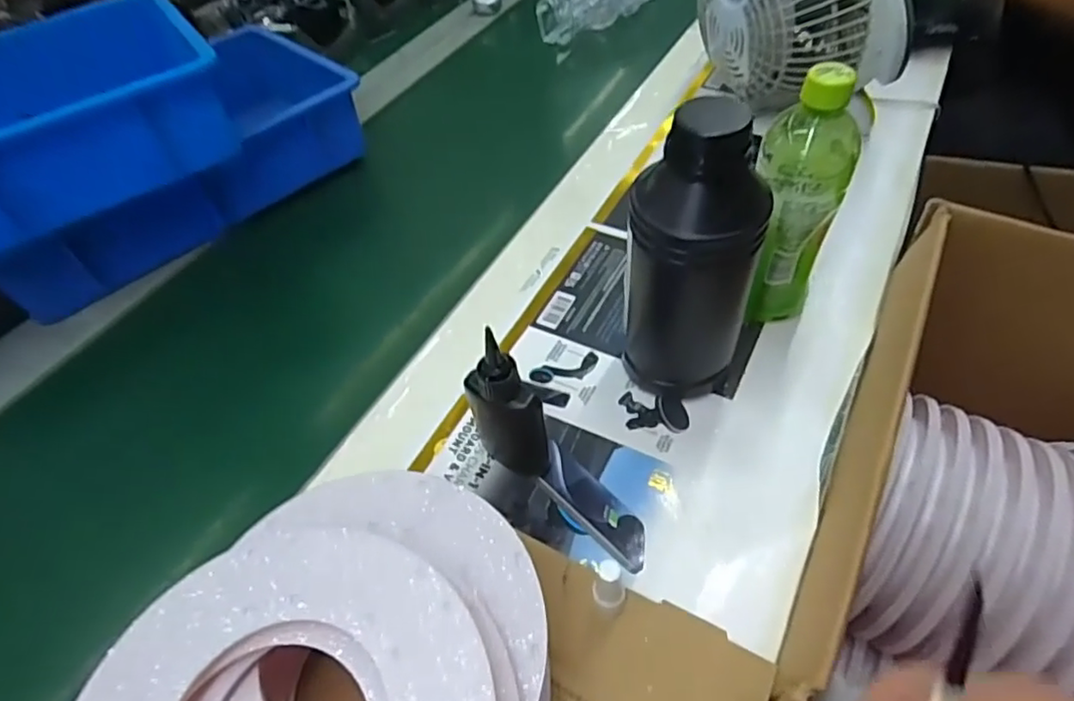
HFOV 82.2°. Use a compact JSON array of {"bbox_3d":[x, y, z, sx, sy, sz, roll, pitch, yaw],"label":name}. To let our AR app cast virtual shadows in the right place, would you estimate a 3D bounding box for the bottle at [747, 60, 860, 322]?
[{"bbox_3d":[0.198,-0.112,0.472,0.061,0.211,0.065,15,53,17],"label":"bottle"}]

